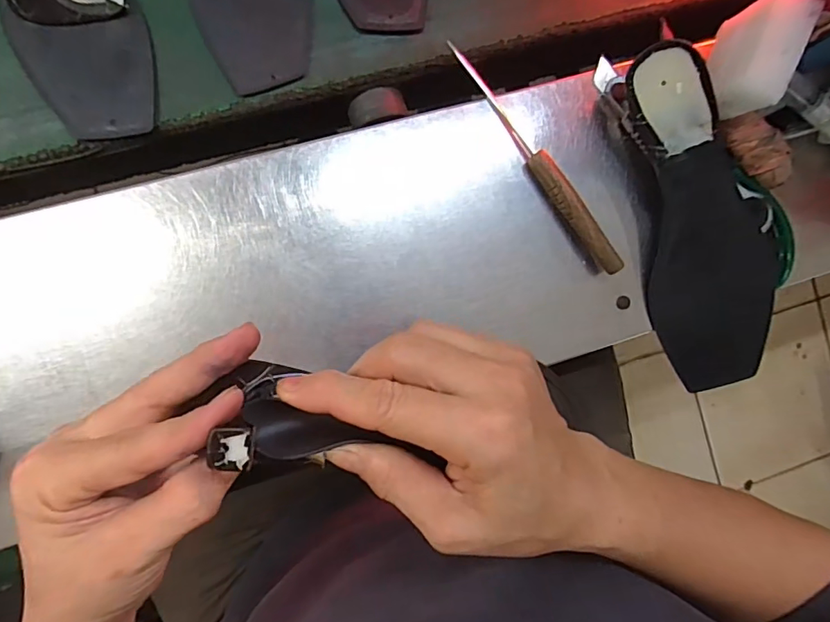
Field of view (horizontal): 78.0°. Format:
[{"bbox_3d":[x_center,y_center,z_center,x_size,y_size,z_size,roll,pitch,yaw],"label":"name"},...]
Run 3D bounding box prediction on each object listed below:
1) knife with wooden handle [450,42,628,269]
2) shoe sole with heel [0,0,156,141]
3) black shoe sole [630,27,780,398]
[{"bbox_3d":[0.086,-0.105,0.358,0.016,0.023,0.189,-39,96,-6],"label":"knife with wooden handle"},{"bbox_3d":[-0.230,-0.226,0.311,0.075,0.043,0.232,-18,93,-8],"label":"shoe sole with heel"},{"bbox_3d":[0.208,-0.062,0.368,0.080,0.051,0.235,-15,93,-8],"label":"black shoe sole"}]

